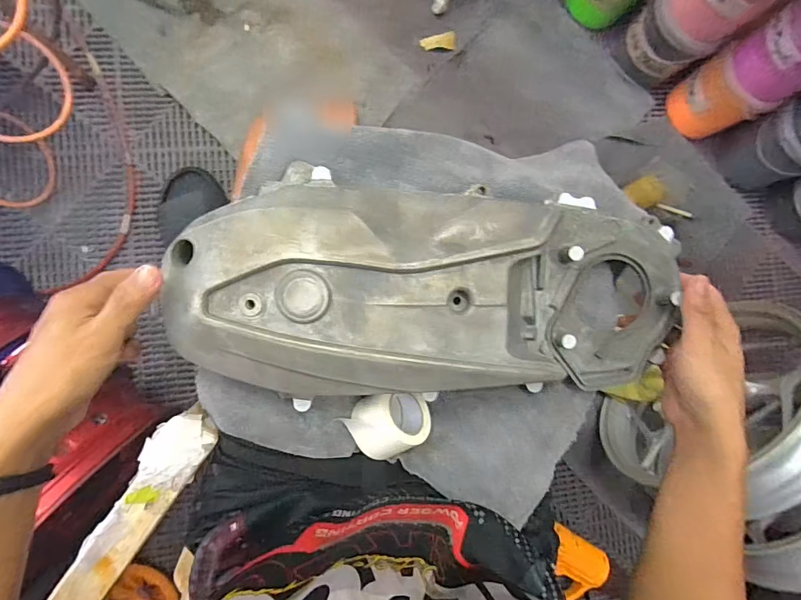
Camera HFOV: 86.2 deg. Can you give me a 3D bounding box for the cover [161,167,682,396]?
[{"bbox_3d":[0.040,-0.011,0.340,0.403,0.052,0.164,0,88,-15],"label":"cover"}]

